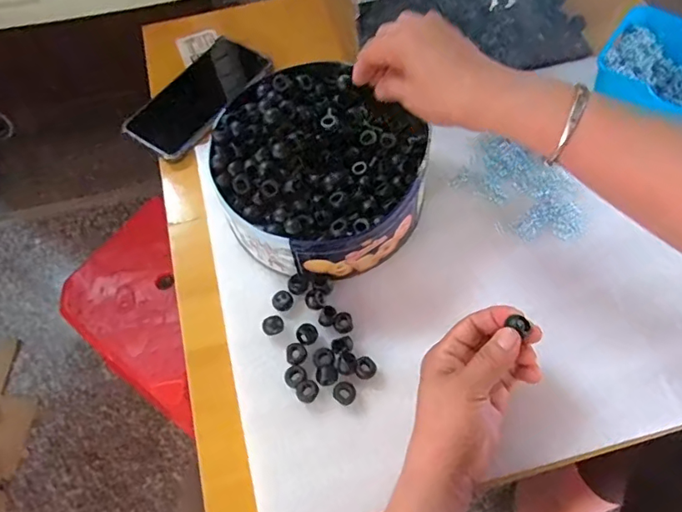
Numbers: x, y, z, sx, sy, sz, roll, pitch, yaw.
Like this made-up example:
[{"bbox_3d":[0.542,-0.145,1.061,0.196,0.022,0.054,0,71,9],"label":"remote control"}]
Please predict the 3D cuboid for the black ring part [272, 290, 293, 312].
[{"bbox_3d":[-0.050,0.038,0.432,0.017,0.008,0.018,-1,63,2],"label":"black ring part"}]

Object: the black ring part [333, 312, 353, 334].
[{"bbox_3d":[0.001,0.056,0.420,0.016,0.010,0.017,-1,63,2],"label":"black ring part"}]

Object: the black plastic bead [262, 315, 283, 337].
[{"bbox_3d":[-0.056,0.059,0.421,0.017,0.011,0.016,-1,63,2],"label":"black plastic bead"}]

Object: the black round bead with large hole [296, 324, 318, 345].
[{"bbox_3d":[-0.028,0.065,0.414,0.017,0.010,0.017,-1,63,2],"label":"black round bead with large hole"}]

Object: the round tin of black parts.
[{"bbox_3d":[-0.016,-0.081,0.454,0.176,0.078,0.192,-1,63,2],"label":"round tin of black parts"}]

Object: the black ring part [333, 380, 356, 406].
[{"bbox_3d":[0.003,0.108,0.396,0.017,0.011,0.017,-1,63,2],"label":"black ring part"}]

